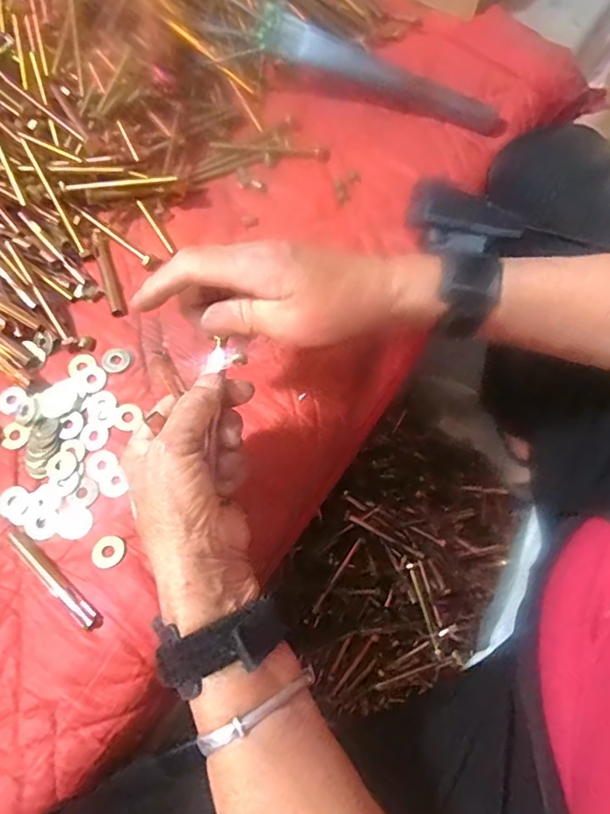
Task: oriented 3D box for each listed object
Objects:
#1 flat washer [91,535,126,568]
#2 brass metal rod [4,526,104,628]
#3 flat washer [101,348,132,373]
[{"bbox_3d":[-0.134,0.099,0.374,0.021,0.004,0.022,0,66,1],"label":"flat washer"},{"bbox_3d":[-0.169,0.113,0.363,0.094,0.010,0.013,37,72,16],"label":"brass metal rod"},{"bbox_3d":[-0.150,-0.037,0.436,0.022,0.004,0.021,23,68,11],"label":"flat washer"}]

